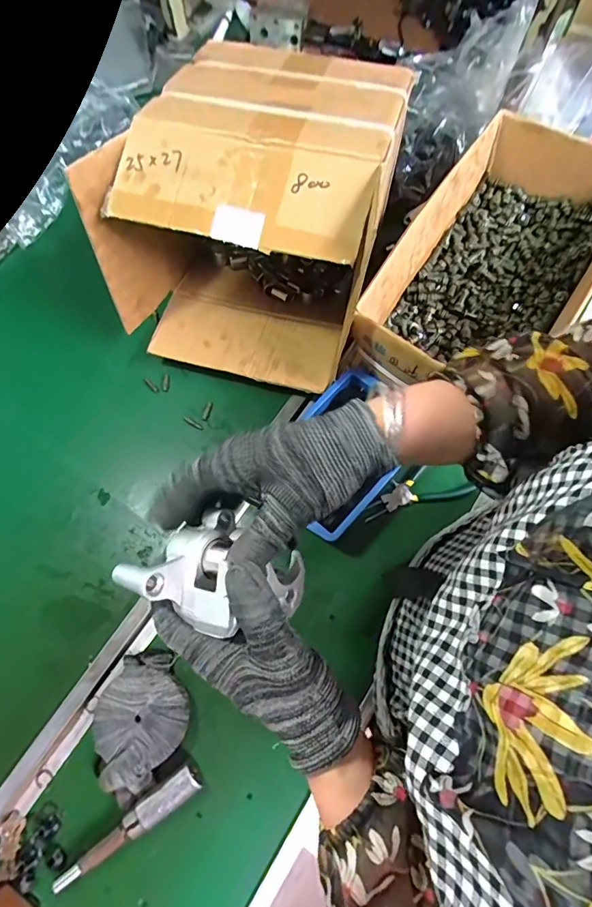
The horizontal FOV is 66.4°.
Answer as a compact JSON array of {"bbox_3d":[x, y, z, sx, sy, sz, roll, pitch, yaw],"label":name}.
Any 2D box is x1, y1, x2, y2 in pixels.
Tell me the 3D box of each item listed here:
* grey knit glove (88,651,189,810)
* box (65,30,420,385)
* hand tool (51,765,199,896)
[{"bbox_3d":[-0.177,0.304,0.513,0.099,0.034,0.140,31,75,10],"label":"grey knit glove"},{"bbox_3d":[-0.038,-0.334,0.602,0.293,0.232,0.408,15,73,6],"label":"box"},{"bbox_3d":[-0.176,0.398,0.479,0.164,0.033,0.028,-36,75,-10],"label":"hand tool"}]

